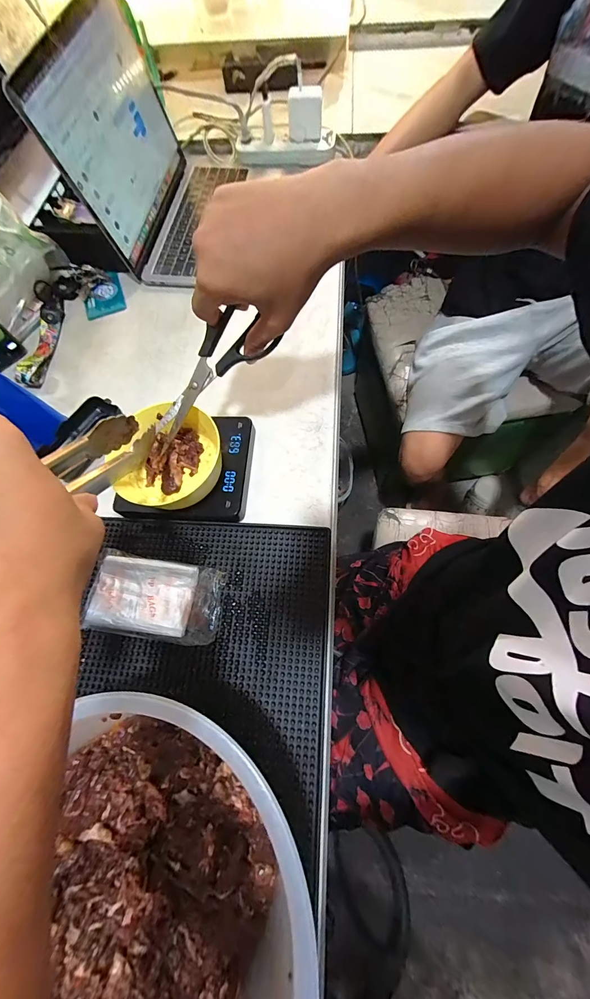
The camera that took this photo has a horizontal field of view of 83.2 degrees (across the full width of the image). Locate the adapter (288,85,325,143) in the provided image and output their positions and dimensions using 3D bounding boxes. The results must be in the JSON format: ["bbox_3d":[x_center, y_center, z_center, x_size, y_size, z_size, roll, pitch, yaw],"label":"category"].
[{"bbox_3d":[0.018,-0.646,0.557,0.056,0.066,0.026,1,71,4],"label":"adapter"}]

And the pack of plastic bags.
[{"bbox_3d":[-0.144,0.096,0.333,0.138,0.018,0.077,7,71,6],"label":"pack of plastic bags"}]

